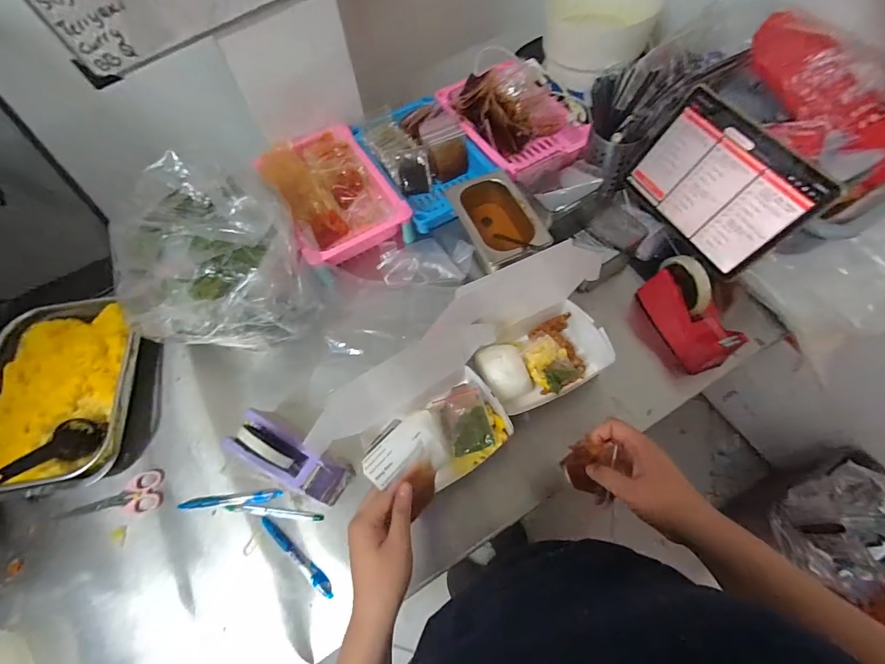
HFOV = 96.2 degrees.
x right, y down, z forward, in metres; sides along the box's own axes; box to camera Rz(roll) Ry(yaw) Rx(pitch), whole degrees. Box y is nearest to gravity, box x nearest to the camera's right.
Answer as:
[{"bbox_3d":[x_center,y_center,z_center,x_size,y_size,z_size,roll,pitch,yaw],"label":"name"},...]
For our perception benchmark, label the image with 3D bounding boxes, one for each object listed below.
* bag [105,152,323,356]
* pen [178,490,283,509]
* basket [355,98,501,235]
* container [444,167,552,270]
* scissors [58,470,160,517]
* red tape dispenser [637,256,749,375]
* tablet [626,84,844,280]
[{"bbox_3d":[-0.369,-0.111,0.635,0.272,0.168,0.263,-19,64,-6],"label":"bag"},{"bbox_3d":[-0.295,0.236,0.559,0.142,0.019,0.013,-5,63,1],"label":"pen"},{"bbox_3d":[-0.042,-0.354,0.792,0.193,0.098,0.295,-32,66,-12],"label":"basket"},{"bbox_3d":[0.093,-0.168,0.668,0.117,0.085,0.174,-18,64,-5],"label":"container"},{"bbox_3d":[-0.468,0.236,0.565,0.123,0.004,0.054,-9,67,-9],"label":"scissors"},{"bbox_3d":[0.368,-0.030,0.586,0.057,0.097,0.160,-21,64,-7],"label":"red tape dispenser"},{"bbox_3d":[0.406,-0.219,0.589,0.015,0.163,0.246,-10,61,-33],"label":"tablet"}]

